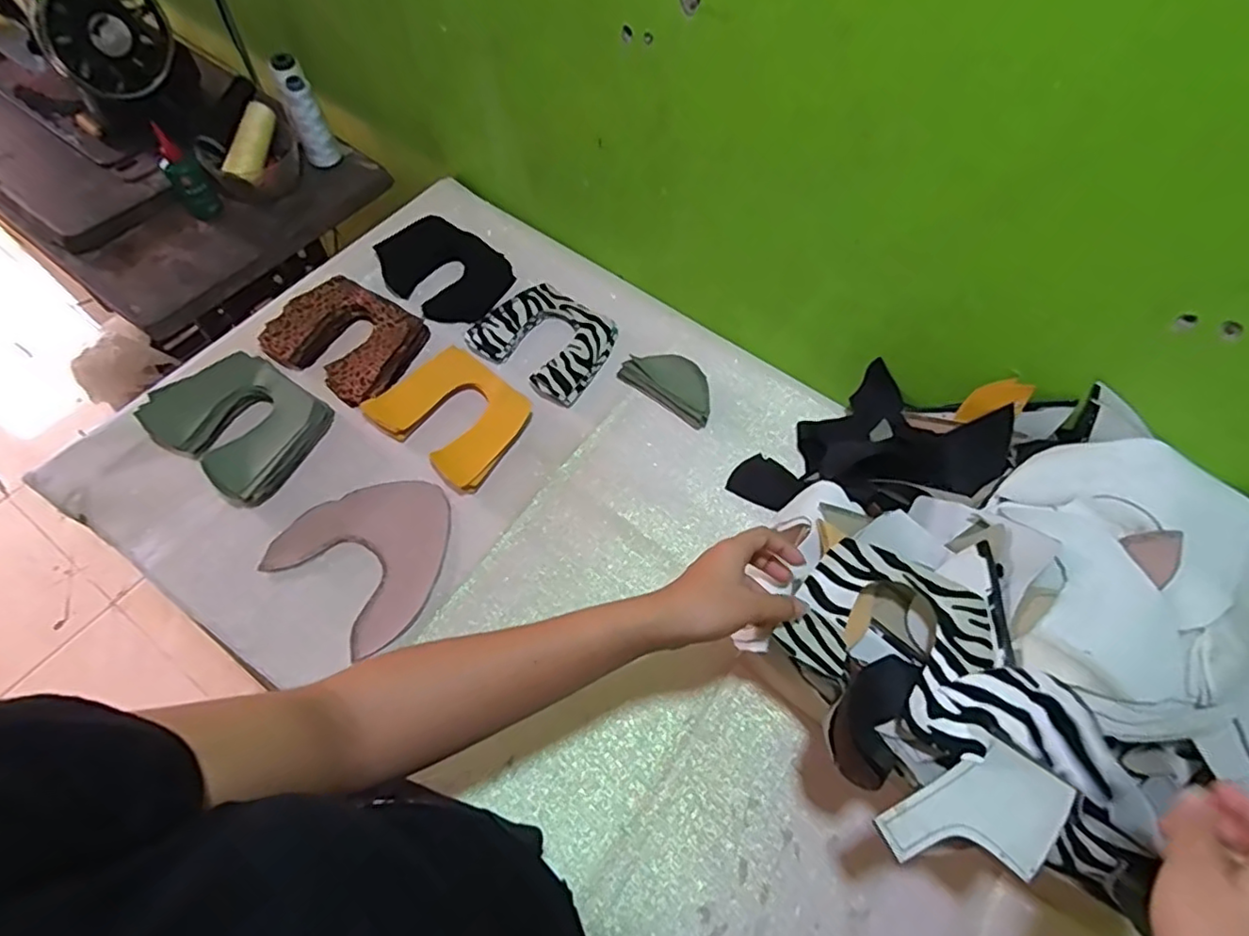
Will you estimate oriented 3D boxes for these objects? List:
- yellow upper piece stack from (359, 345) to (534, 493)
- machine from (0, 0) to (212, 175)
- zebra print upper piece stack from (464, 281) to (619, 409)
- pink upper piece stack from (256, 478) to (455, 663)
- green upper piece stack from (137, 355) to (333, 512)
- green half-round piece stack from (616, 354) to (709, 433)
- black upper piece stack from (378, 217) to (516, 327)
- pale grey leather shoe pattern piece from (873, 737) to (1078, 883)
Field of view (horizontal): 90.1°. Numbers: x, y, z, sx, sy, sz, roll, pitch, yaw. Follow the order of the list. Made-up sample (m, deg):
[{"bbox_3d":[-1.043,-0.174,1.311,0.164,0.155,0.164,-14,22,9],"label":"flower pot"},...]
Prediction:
[{"bbox_3d":[-0.185,-0.062,0.678,0.157,0.030,0.126,37,66,15],"label":"yellow upper piece stack"},{"bbox_3d":[-0.766,-0.584,0.826,0.388,0.210,0.168,31,65,13],"label":"machine"},{"bbox_3d":[-0.093,-0.157,0.742,0.151,0.020,0.130,30,65,12],"label":"zebra print upper piece stack"},{"bbox_3d":[-0.246,0.080,0.621,0.159,0.004,0.158,37,66,15],"label":"pink upper piece stack"},{"bbox_3d":[-0.408,-0.053,0.660,0.160,0.036,0.132,32,65,13],"label":"green upper piece stack"},{"bbox_3d":[0.054,-0.098,0.722,0.114,0.025,0.058,32,65,13],"label":"green half-round piece stack"},{"bbox_3d":[-0.229,-0.250,0.798,0.160,0.037,0.125,40,67,16],"label":"black upper piece stack"},{"bbox_3d":[0.226,0.217,0.388,0.134,0.010,0.062,-14,45,-27],"label":"pale grey leather shoe pattern piece"}]

